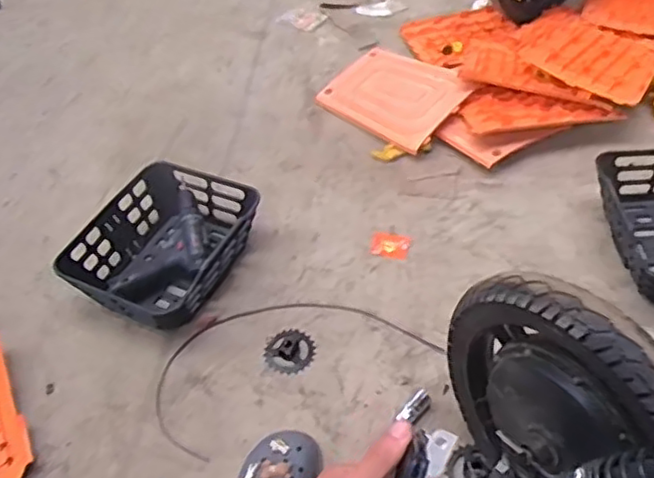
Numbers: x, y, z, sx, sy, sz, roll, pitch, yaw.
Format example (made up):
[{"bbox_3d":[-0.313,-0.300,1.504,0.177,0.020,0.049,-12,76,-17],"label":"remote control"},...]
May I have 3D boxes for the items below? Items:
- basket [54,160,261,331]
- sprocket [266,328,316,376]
[{"bbox_3d":[-0.291,0.010,1.205,0.269,0.118,0.329,17,52,19],"label":"basket"},{"bbox_3d":[-0.061,0.192,1.088,0.079,0.009,0.085,24,54,23],"label":"sprocket"}]

